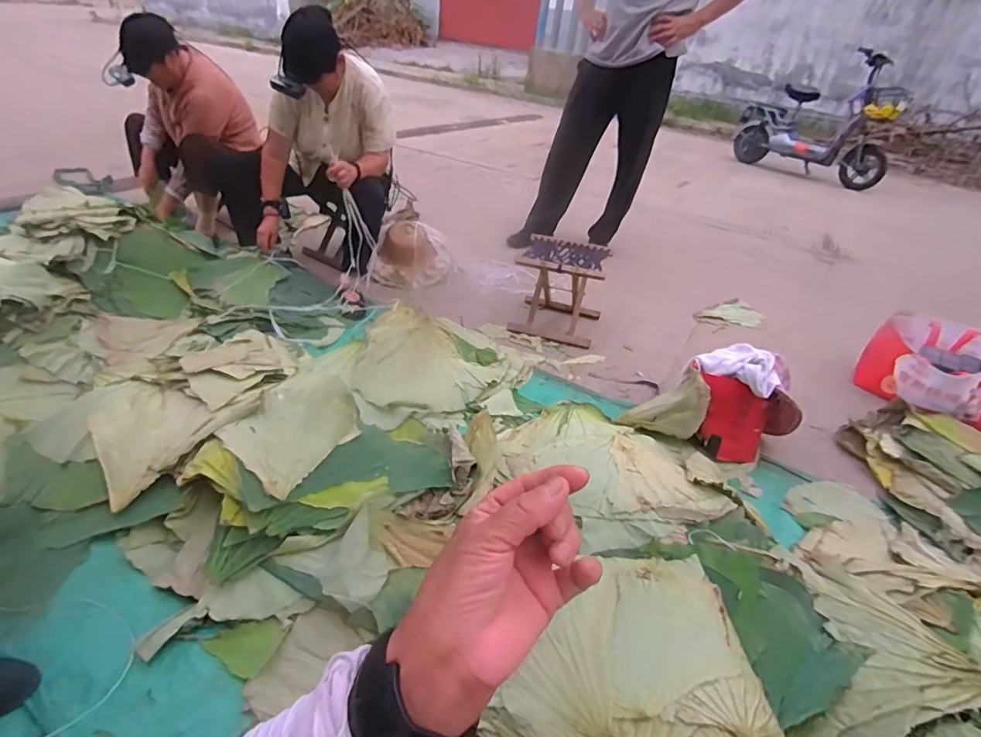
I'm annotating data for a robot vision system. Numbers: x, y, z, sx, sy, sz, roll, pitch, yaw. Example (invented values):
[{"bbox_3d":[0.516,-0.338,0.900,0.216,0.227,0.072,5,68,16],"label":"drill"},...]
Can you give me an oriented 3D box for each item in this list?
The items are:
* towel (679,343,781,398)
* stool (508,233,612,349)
[{"bbox_3d":[0.671,-0.005,1.405,0.233,0.098,0.154,24,39,23],"label":"towel"},{"bbox_3d":[0.261,-0.303,1.890,0.313,0.275,0.319,12,36,8],"label":"stool"}]

